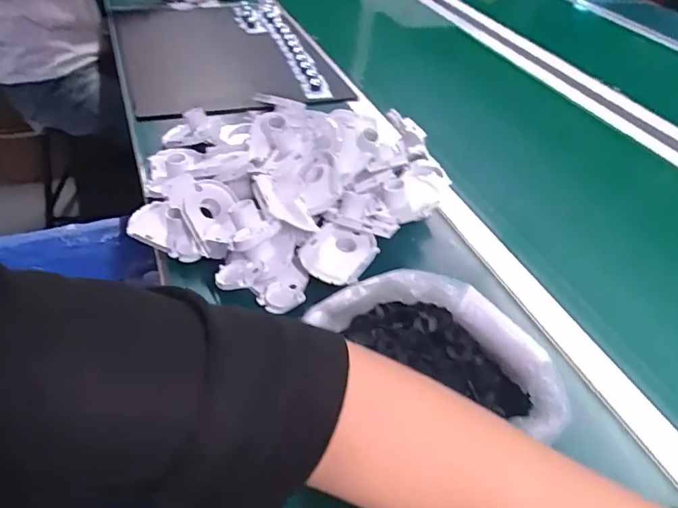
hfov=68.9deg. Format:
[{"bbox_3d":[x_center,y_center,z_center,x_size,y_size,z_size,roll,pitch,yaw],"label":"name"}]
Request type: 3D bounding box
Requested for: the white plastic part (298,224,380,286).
[{"bbox_3d":[0.001,-0.003,0.532,0.068,0.017,0.085,25,45,19],"label":"white plastic part"}]

